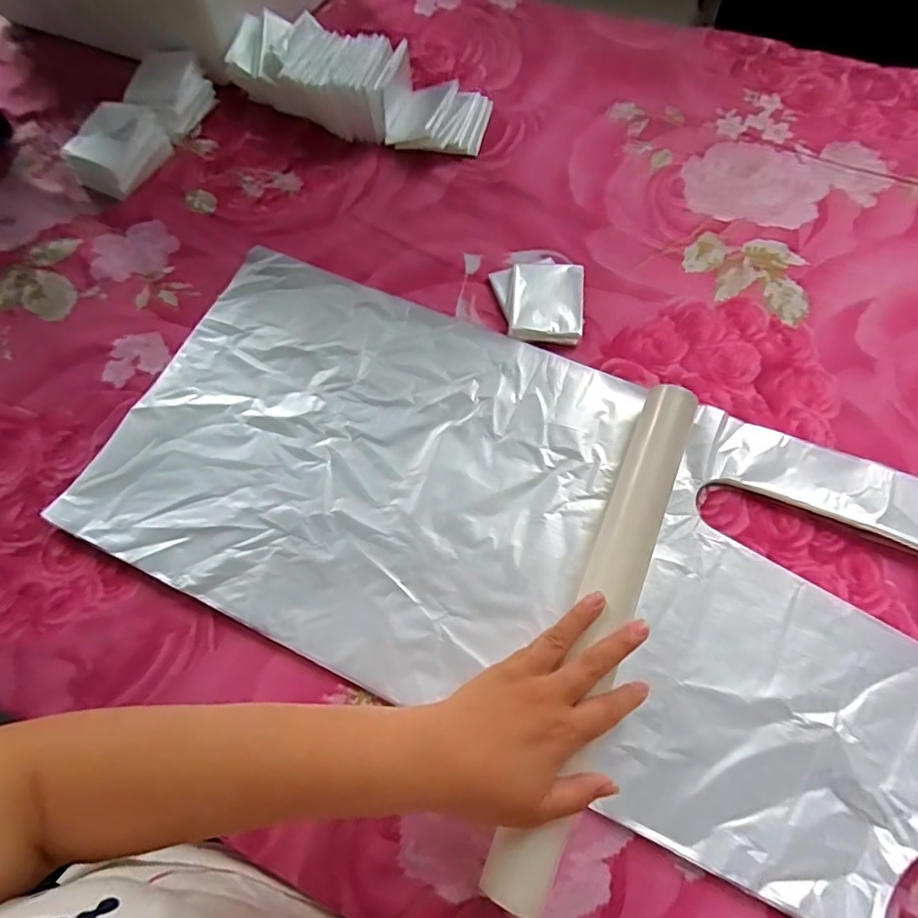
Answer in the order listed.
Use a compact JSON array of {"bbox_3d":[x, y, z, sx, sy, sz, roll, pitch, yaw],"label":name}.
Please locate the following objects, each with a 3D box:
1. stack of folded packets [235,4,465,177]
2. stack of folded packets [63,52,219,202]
[{"bbox_3d":[-0.152,-0.427,0.608,0.197,0.066,0.095,23,69,12],"label":"stack of folded packets"},{"bbox_3d":[-0.332,-0.362,0.580,0.049,0.074,0.181,23,69,12],"label":"stack of folded packets"}]

